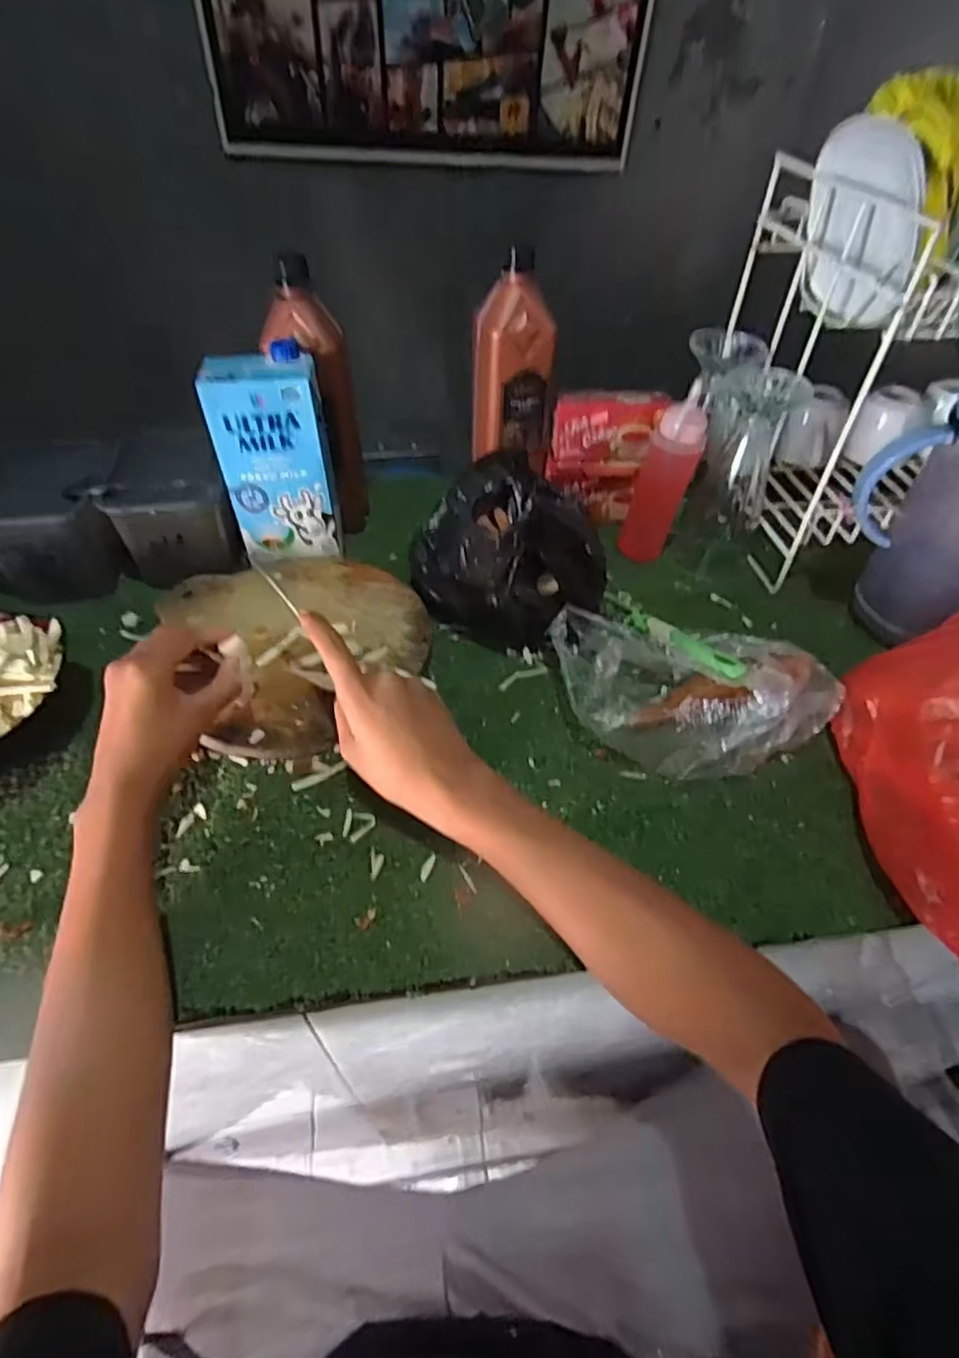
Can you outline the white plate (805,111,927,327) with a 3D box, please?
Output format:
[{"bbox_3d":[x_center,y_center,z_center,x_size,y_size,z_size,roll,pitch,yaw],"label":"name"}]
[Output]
[{"bbox_3d":[0.317,-0.378,0.536,0.012,0.135,0.153,-16,88,-2],"label":"white plate"}]

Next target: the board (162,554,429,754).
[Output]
[{"bbox_3d":[-0.161,-0.046,0.596,0.209,0.023,0.252,-23,52,-23],"label":"board"}]

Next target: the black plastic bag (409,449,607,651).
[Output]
[{"bbox_3d":[0.024,-0.111,0.567,0.165,0.144,0.095,22,49,17],"label":"black plastic bag"}]

